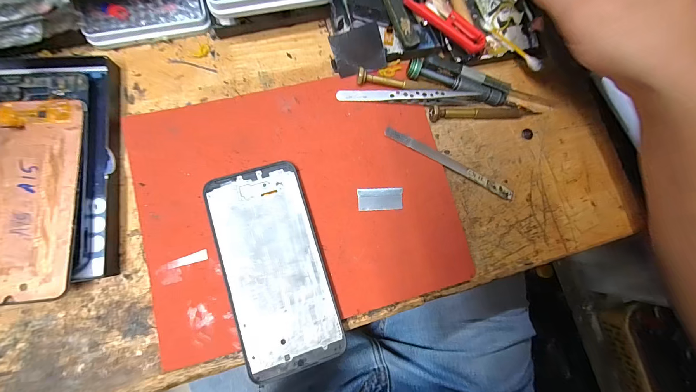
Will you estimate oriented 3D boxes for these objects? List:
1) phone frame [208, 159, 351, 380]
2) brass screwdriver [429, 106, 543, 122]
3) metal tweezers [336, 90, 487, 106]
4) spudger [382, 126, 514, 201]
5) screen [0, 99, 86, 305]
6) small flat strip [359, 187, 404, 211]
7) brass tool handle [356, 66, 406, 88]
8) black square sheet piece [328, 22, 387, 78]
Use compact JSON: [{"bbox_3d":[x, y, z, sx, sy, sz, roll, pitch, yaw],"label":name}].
[{"bbox_3d":[-0.057,0.055,0.233,0.075,0.013,0.156,-16,84,-8],"label":"phone frame"},{"bbox_3d":[0.129,-0.077,0.273,0.107,0.009,0.012,-1,82,-6],"label":"brass screwdriver"},{"bbox_3d":[0.058,-0.090,0.262,0.132,0.014,0.011,-1,82,-6],"label":"metal tweezers"},{"bbox_3d":[0.092,-0.029,0.266,0.129,0.005,0.011,27,80,-2],"label":"spudger"},{"bbox_3d":[-0.239,-0.001,0.217,0.070,0.004,0.150,-4,78,-10],"label":"screen"},{"bbox_3d":[0.028,0.003,0.252,0.038,0.004,0.019,-2,82,-6],"label":"small flat strip"},{"bbox_3d":[0.030,-0.102,0.259,0.045,0.009,0.010,9,81,-5],"label":"brass tool handle"},{"bbox_3d":[0.010,-0.126,0.258,0.043,0.004,0.036,-17,115,2],"label":"black square sheet piece"}]

